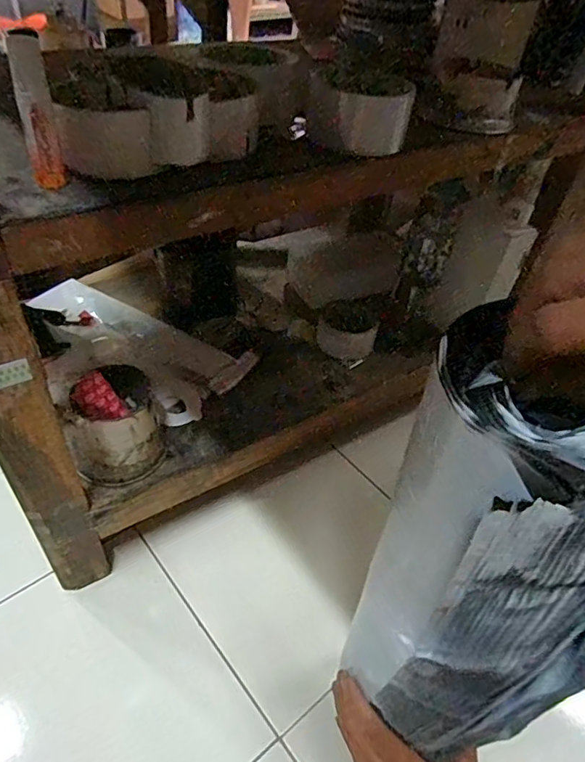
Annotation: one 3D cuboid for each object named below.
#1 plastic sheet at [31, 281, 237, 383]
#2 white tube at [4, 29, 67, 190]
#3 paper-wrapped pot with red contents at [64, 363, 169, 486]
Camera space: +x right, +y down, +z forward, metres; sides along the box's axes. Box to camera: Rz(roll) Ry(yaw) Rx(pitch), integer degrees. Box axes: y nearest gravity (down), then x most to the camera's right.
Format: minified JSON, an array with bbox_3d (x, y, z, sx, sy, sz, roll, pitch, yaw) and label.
[{"bbox_3d":[-0.225,-0.077,0.738,0.311,0.006,0.071,24,46,17],"label":"plastic sheet"},{"bbox_3d":[-0.160,-0.167,0.327,0.020,0.081,0.025,-8,46,-15],"label":"white tube"},{"bbox_3d":[-0.187,0.047,0.551,0.091,0.100,0.084,4,44,-3],"label":"paper-wrapped pot with red contents"}]

